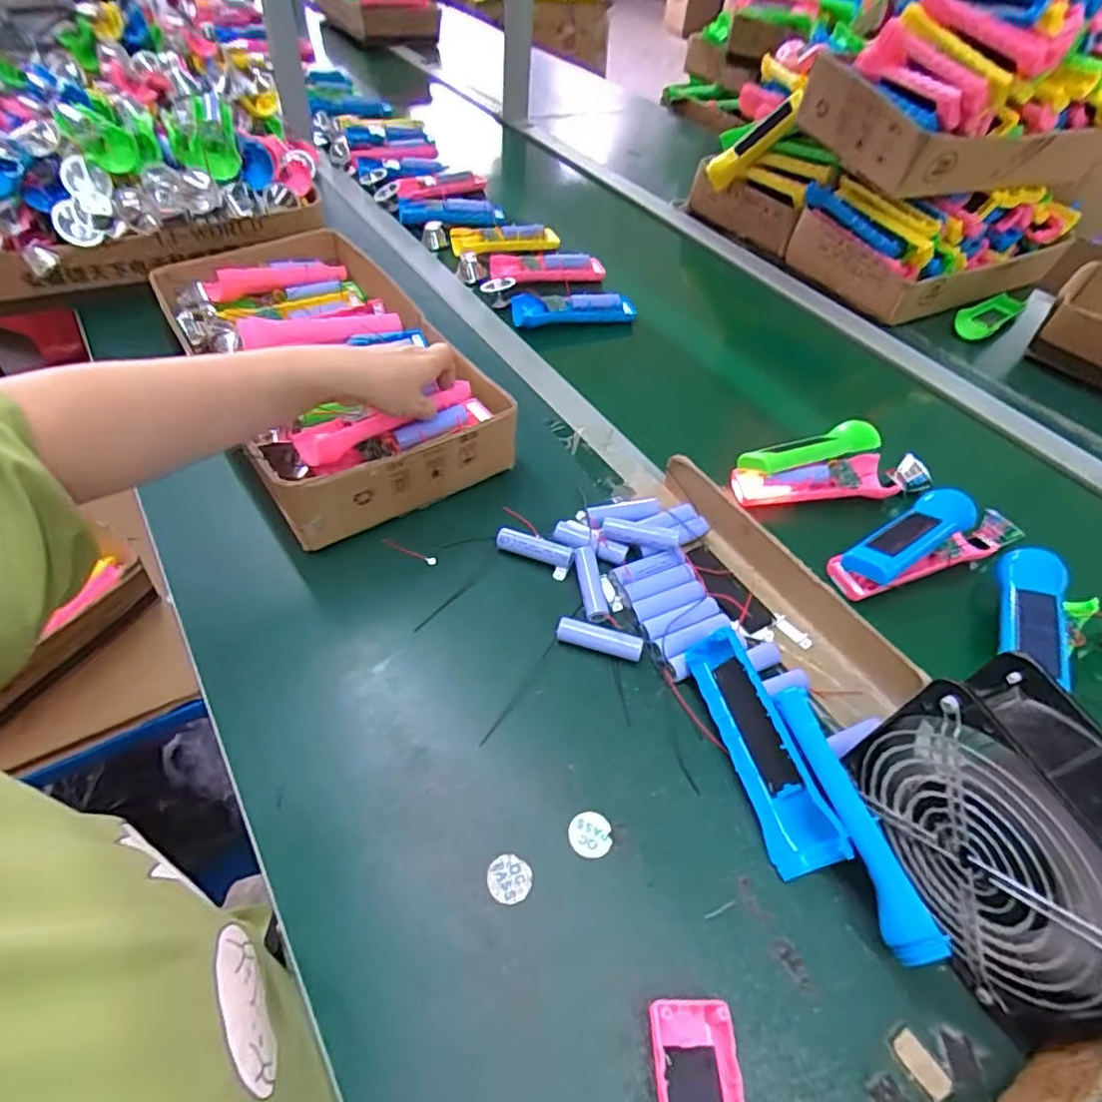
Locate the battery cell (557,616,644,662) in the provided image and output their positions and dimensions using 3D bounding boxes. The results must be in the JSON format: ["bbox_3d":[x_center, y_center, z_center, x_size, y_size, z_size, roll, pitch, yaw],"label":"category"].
[{"bbox_3d":[0.037,0.069,0.479,0.066,0.016,0.017,15,51,8],"label":"battery cell"}]

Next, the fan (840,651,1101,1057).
[{"bbox_3d":[0.245,0.157,0.334,0.063,0.149,0.157,-14,53,-16],"label":"fan"}]

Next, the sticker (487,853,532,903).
[{"bbox_3d":[-0.025,0.198,0.375,0.027,0.004,0.026,2,50,-3],"label":"sticker"}]

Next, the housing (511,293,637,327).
[{"bbox_3d":[0.029,-0.306,0.779,0.155,0.027,0.036,-3,51,-7],"label":"housing"}]

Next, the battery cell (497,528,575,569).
[{"bbox_3d":[-0.013,-0.002,0.532,0.067,0.021,0.023,14,51,7],"label":"battery cell"}]

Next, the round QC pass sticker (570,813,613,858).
[{"bbox_3d":[0.025,0.182,0.397,0.026,0.004,0.026,1,55,-2],"label":"round QC pass sticker"}]

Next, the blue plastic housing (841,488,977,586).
[{"bbox_3d":[0.326,-0.020,0.547,0.161,0.021,0.042,-28,58,-25],"label":"blue plastic housing"}]

